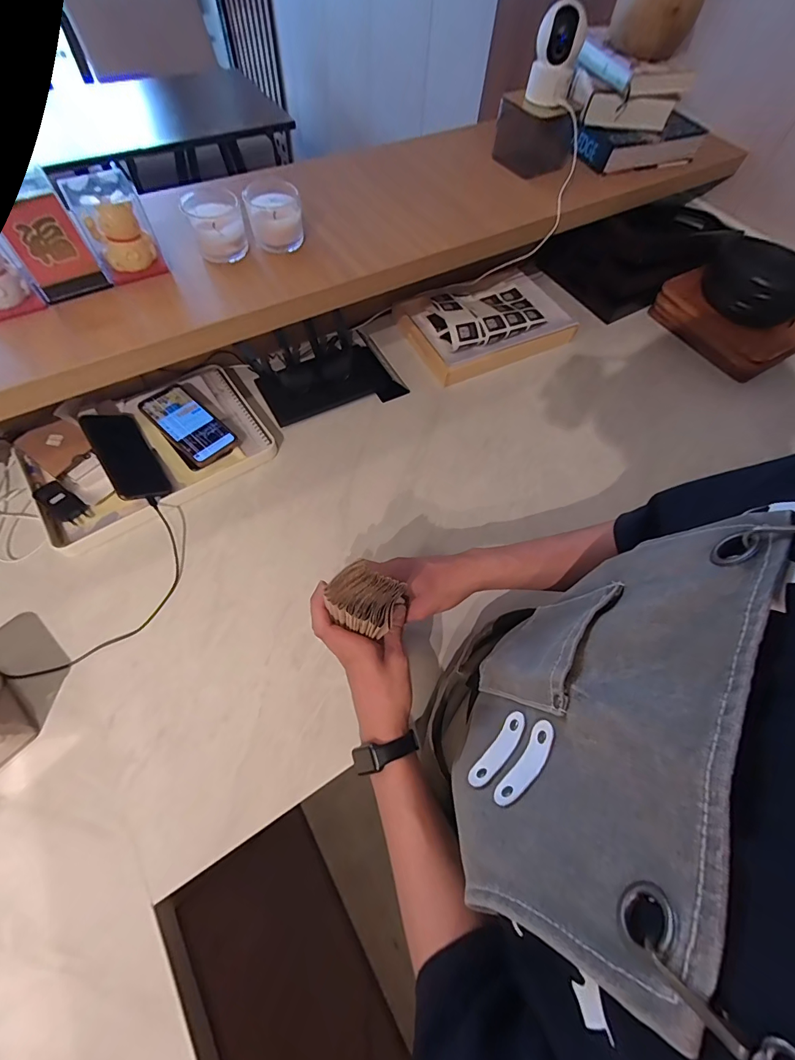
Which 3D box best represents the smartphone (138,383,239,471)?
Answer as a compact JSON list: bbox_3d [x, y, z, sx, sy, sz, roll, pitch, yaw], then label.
[{"bbox_3d":[-0.341,-0.172,0.653,0.157,0.017,0.083,43,68,11],"label":"smartphone"}]

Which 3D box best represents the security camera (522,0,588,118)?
[{"bbox_3d":[0.259,-0.770,0.659,0.071,0.115,0.082,14,63,4],"label":"security camera"}]

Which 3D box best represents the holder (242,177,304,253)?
[{"bbox_3d":[-0.181,-0.465,0.596,0.076,0.062,0.075,-11,64,-9],"label":"holder"}]

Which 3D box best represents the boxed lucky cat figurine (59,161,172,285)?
[{"bbox_3d":[-0.371,-0.400,0.529,0.075,0.099,0.068,-25,67,-15],"label":"boxed lucky cat figurine"}]

